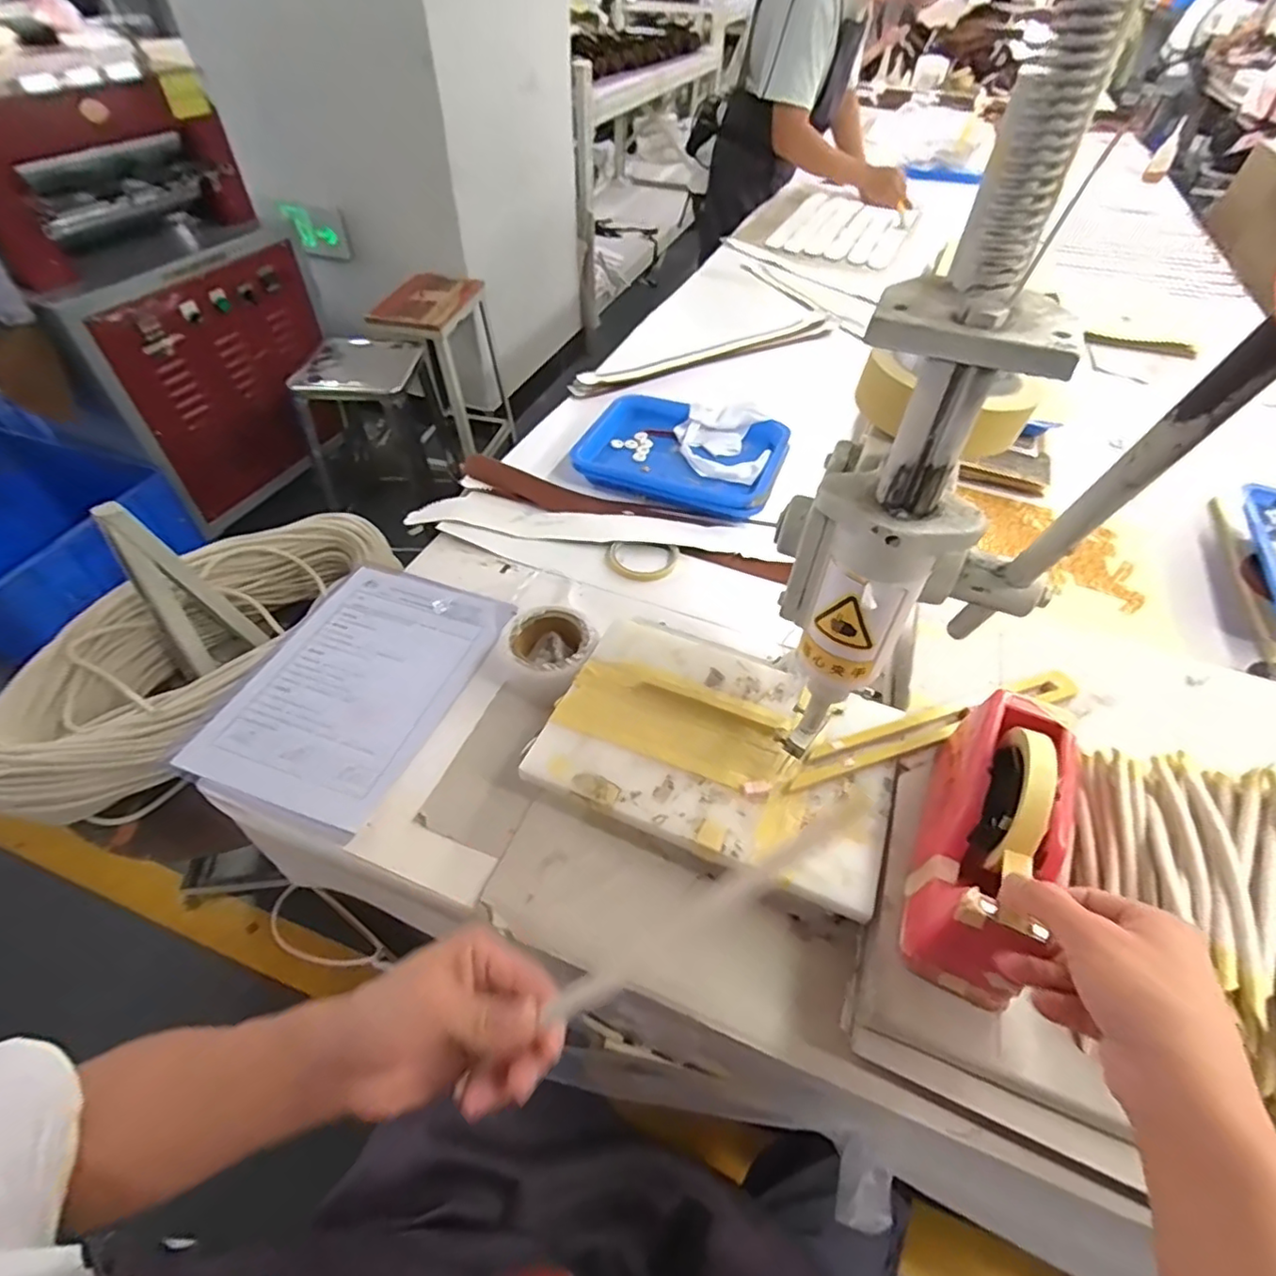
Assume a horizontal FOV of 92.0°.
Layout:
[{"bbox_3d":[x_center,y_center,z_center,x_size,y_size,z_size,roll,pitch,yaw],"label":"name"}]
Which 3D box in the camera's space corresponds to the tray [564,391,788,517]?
[{"bbox_3d":[0.067,-0.281,0.922,0.290,0.046,0.205,17,51,12],"label":"tray"}]

